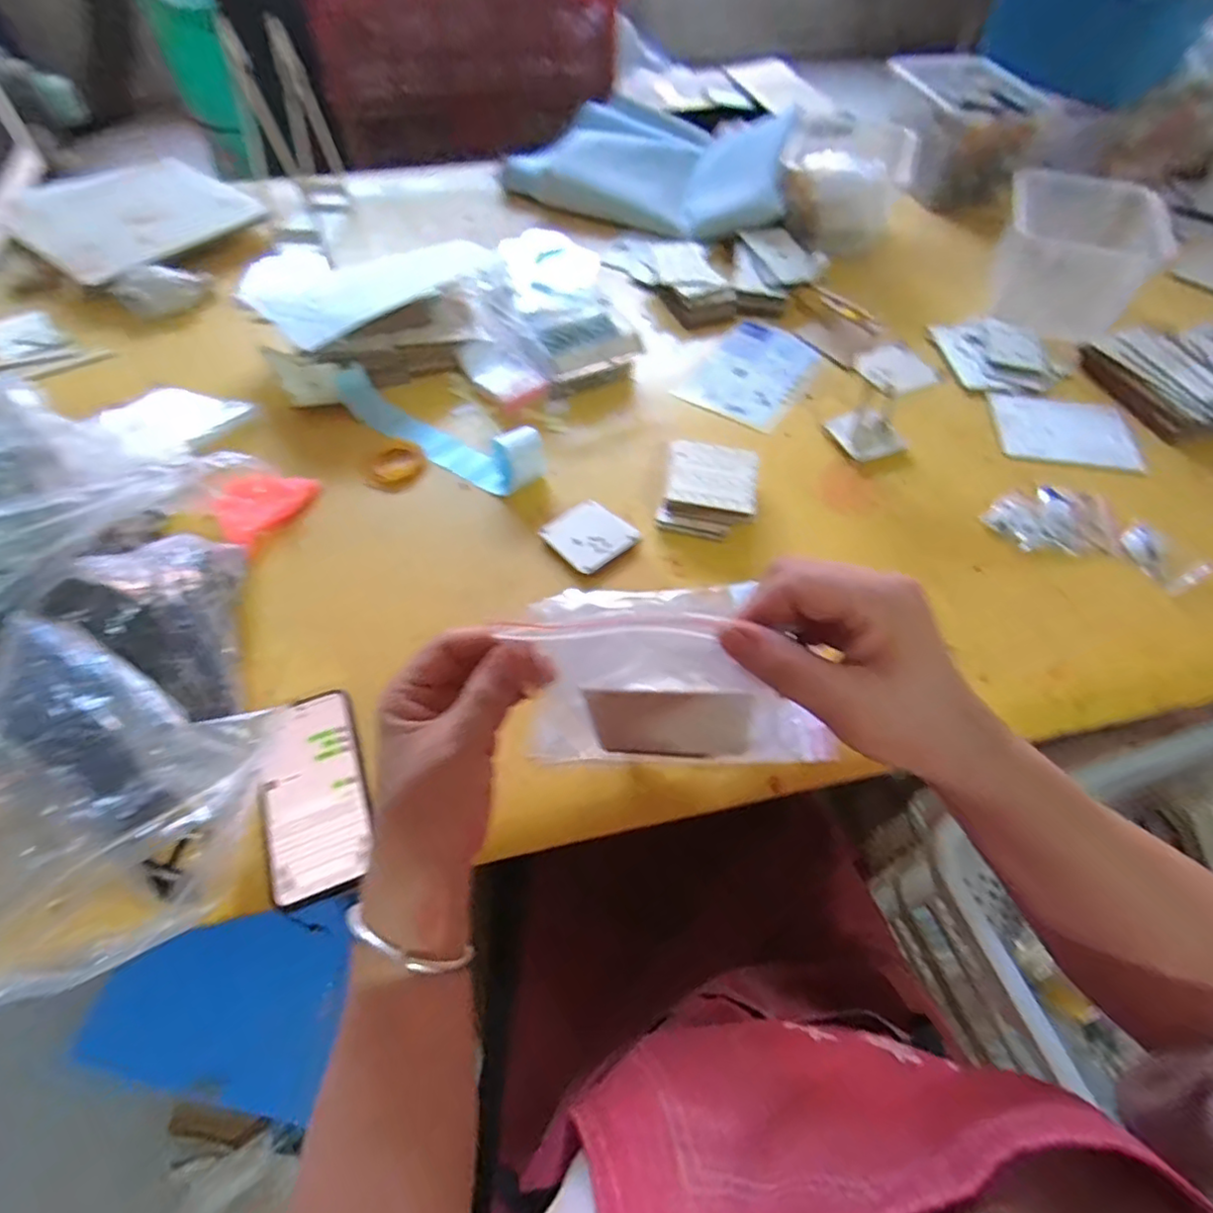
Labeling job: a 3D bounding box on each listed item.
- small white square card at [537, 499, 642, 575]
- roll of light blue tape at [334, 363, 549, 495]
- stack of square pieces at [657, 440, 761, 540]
[{"bbox_3d":[-0.017,-0.071,0.647,0.080,0.015,0.077,-36,63,-23],"label":"small white square card"},{"bbox_3d":[-0.195,-0.204,0.712,0.290,0.053,0.059,28,59,17],"label":"roll of light blue tape"},{"bbox_3d":[0.109,-0.122,0.669,0.096,0.041,0.111,10,56,6],"label":"stack of square pieces"}]

